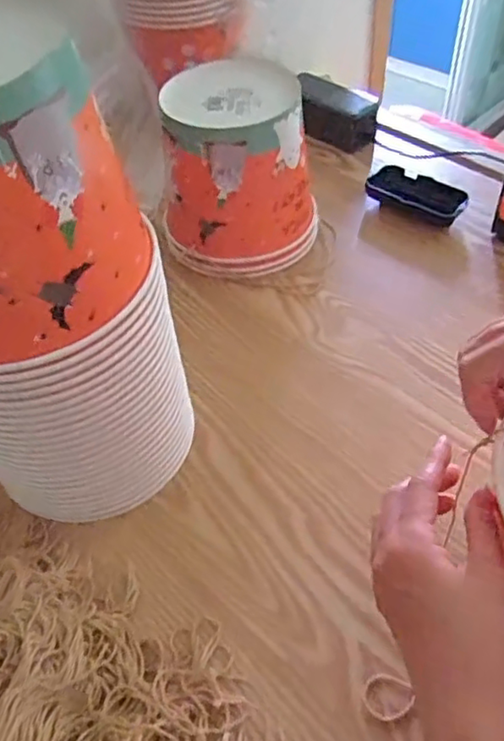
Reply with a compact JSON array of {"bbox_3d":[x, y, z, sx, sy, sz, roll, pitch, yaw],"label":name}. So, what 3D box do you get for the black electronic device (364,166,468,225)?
[{"bbox_3d":[0.186,-0.197,0.683,0.110,0.028,0.054,28,58,22],"label":"black electronic device"}]

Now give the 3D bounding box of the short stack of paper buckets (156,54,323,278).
[{"bbox_3d":[-0.007,-0.198,0.607,0.145,0.154,0.138,0,51,2],"label":"short stack of paper buckets"}]

